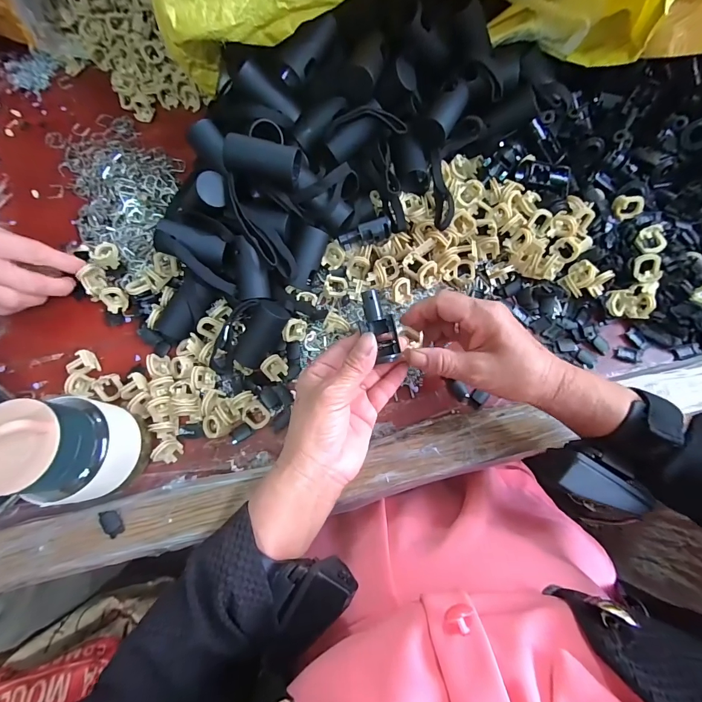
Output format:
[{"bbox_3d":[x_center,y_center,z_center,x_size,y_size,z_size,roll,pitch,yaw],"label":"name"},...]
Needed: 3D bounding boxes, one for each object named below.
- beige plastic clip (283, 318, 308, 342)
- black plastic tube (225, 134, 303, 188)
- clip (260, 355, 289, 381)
[{"bbox_3d":[-0.055,-0.021,0.350,0.021,0.023,0.022,-2,74,1],"label":"beige plastic clip"},{"bbox_3d":[-0.076,-0.161,0.307,0.061,0.029,0.032,8,74,3],"label":"black plastic tube"},{"bbox_3d":[-0.073,0.016,0.345,0.022,0.011,0.025,43,79,12],"label":"clip"}]

